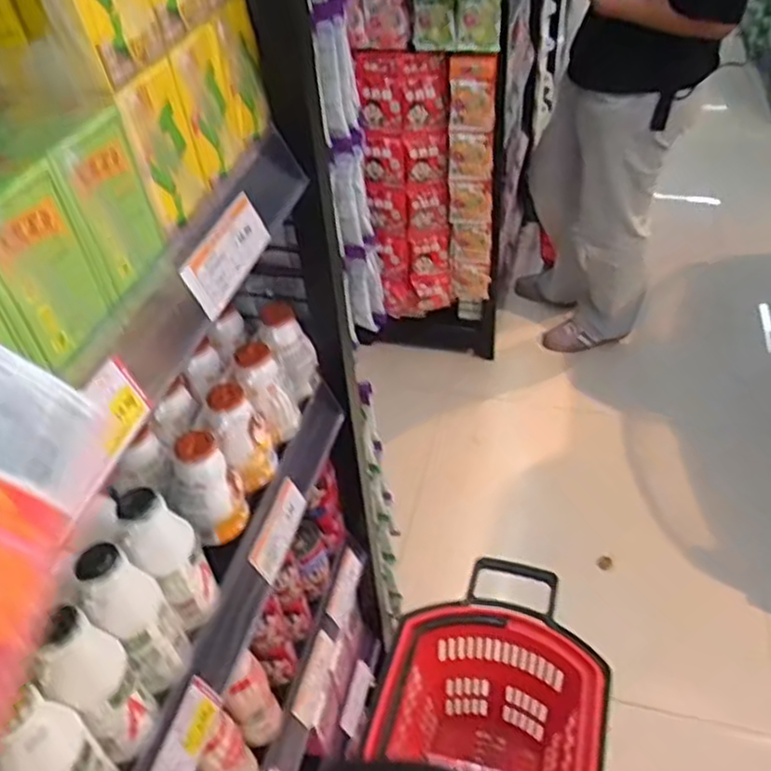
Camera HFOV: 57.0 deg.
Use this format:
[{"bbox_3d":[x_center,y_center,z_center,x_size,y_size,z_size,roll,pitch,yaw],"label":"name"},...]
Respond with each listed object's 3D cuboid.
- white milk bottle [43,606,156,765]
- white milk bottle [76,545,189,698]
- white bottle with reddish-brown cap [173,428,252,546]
[{"bbox_3d":[-0.181,0.191,0.453,0.041,0.128,0.039,-29,48,-24],"label":"white milk bottle"},{"bbox_3d":[-0.169,0.159,0.487,0.038,0.129,0.038,-20,45,-15],"label":"white milk bottle"},{"bbox_3d":[-0.147,0.086,0.596,0.051,0.093,0.046,-22,46,-17],"label":"white bottle with reddish-brown cap"}]

